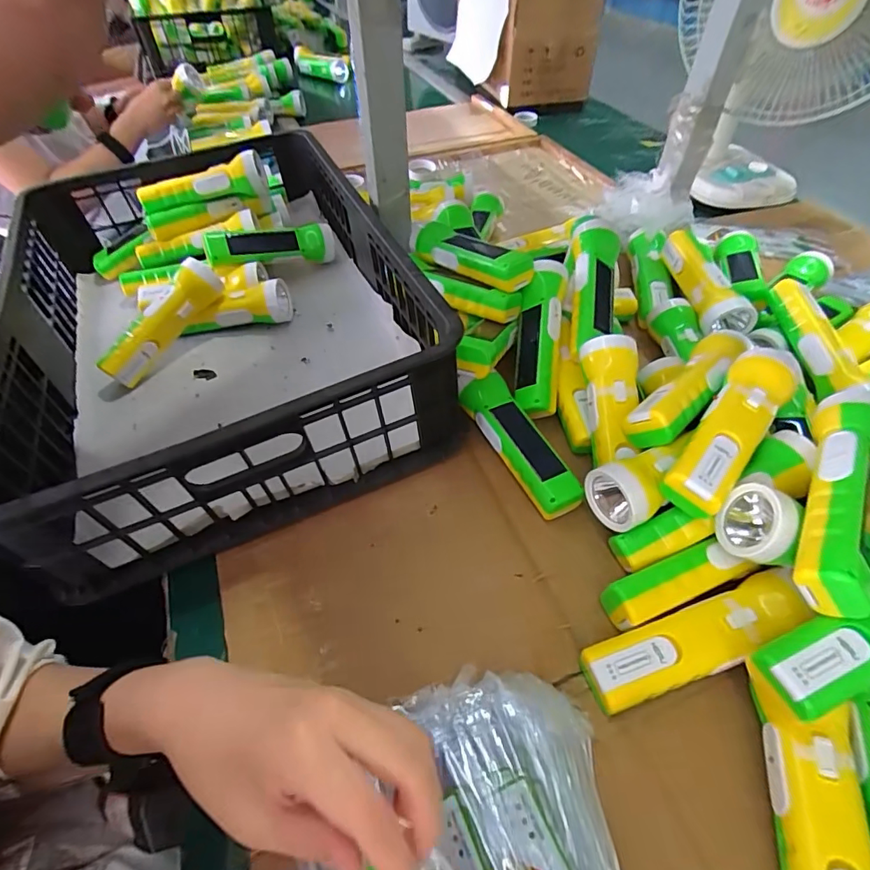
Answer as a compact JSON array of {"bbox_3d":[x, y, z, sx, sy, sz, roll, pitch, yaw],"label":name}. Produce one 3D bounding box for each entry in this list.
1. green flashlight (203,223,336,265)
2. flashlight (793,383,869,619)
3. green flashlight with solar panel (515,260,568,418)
[{"bbox_3d":[-0.227,-0.268,0.689,0.176,0.050,0.047,-15,48,-27],"label":"green flashlight"},{"bbox_3d":[0.281,0.036,0.333,0.053,0.046,0.176,24,54,20],"label":"flashlight"},{"bbox_3d":[0.112,-0.102,0.526,0.049,0.046,0.168,6,74,7],"label":"green flashlight with solar panel"}]

